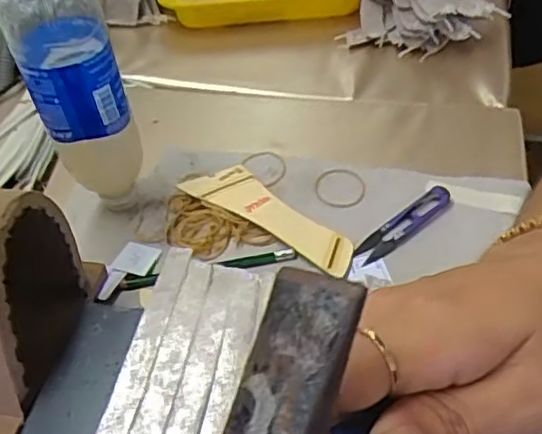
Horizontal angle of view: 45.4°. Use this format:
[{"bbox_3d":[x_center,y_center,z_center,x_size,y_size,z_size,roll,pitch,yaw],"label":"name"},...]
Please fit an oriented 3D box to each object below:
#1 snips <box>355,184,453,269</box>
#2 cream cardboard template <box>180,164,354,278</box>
[{"bbox_3d":[0.109,0.005,0.522,0.100,0.006,0.024,-32,53,-24],"label":"snips"},{"bbox_3d":[0.002,-0.004,0.535,0.159,0.014,0.053,31,56,27],"label":"cream cardboard template"}]

